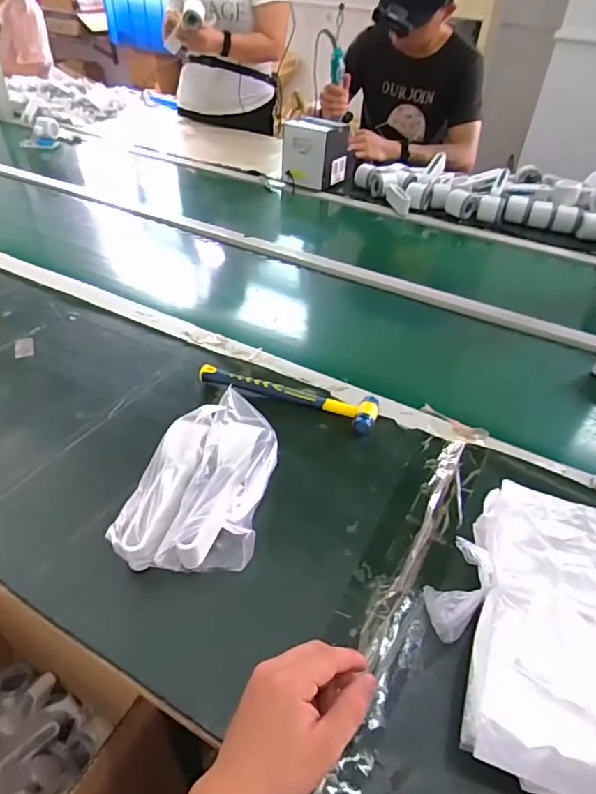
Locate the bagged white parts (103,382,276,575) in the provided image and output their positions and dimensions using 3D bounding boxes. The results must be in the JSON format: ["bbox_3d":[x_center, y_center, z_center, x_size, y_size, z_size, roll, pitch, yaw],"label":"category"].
[{"bbox_3d":[-0.094,0.087,0.514,0.123,0.077,0.183,9,41,6],"label":"bagged white parts"}]

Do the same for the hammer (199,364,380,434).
[{"bbox_3d":[-0.012,-0.008,0.674,0.243,0.022,0.061,17,43,14],"label":"hammer"}]

